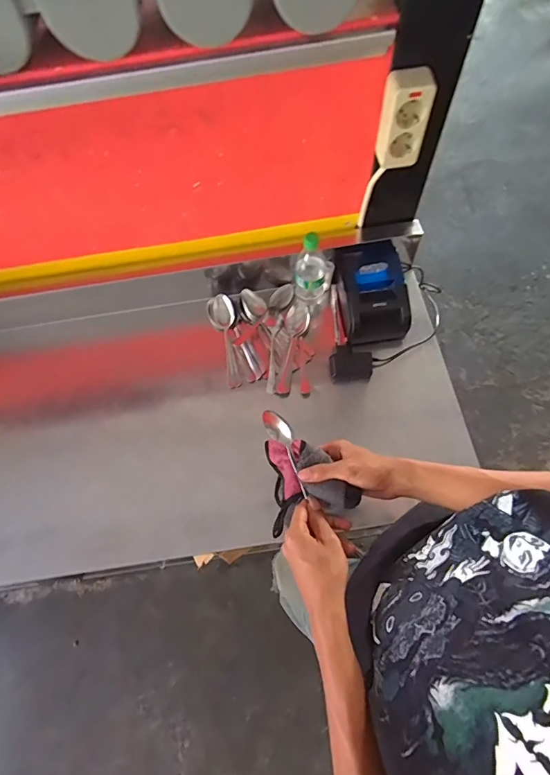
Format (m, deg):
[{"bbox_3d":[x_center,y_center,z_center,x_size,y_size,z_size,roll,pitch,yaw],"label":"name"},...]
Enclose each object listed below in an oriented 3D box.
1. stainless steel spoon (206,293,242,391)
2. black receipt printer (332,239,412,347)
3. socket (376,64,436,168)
[{"bbox_3d":[-0.090,-0.085,0.790,0.052,0.031,0.174,-13,81,-2],"label":"stainless steel spoon"},{"bbox_3d":[0.177,-0.181,0.771,0.108,0.078,0.178,-11,67,-2],"label":"black receipt printer"},{"bbox_3d":[0.175,-0.365,0.576,0.055,0.112,0.044,-10,67,-1],"label":"socket"}]

